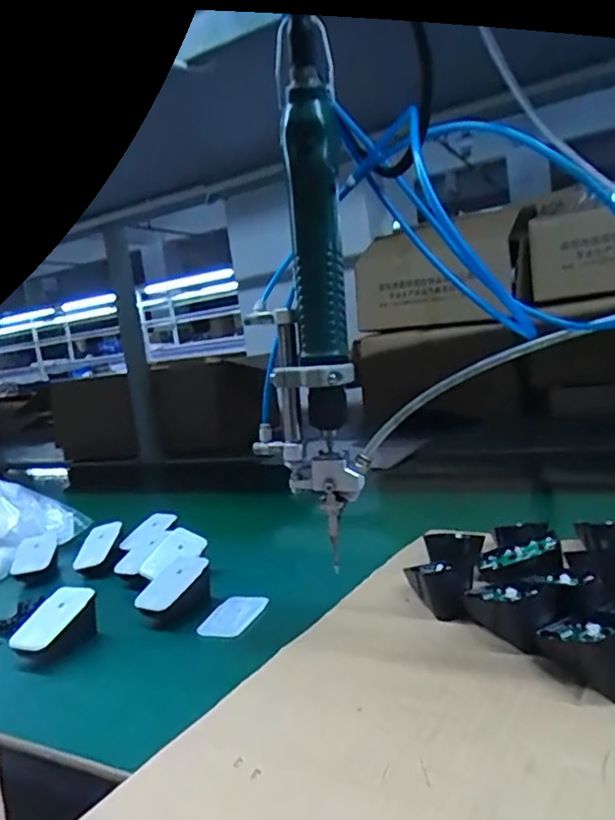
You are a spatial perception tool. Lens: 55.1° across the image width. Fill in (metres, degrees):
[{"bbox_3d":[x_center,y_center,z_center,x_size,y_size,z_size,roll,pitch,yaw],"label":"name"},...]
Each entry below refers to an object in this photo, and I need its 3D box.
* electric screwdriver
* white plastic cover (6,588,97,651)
[{"bbox_3d":[-0.006,-0.076,0.404,0.071,0.316,0.058,-6,10,-2],"label":"electric screwdriver"},{"bbox_3d":[-0.222,0.180,0.513,0.032,0.005,0.070,28,46,18],"label":"white plastic cover"}]

